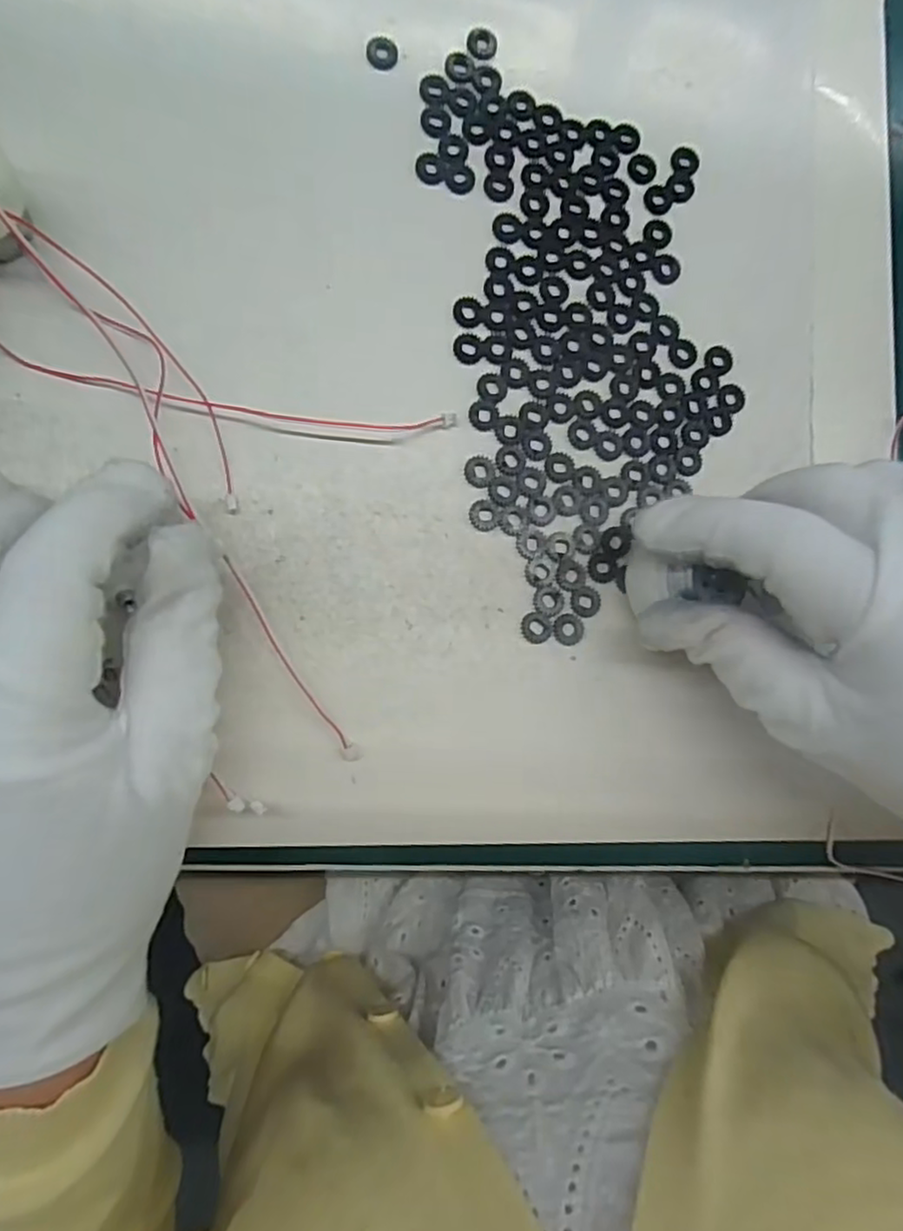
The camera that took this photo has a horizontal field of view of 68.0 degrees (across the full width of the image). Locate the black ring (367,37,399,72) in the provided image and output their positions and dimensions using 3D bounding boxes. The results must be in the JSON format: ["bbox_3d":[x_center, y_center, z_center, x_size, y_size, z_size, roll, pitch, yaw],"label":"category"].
[{"bbox_3d":[-0.024,-0.194,0.231,0.011,0.004,0.011,1,86,-9],"label":"black ring"}]

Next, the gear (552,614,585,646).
[{"bbox_3d":[0.040,0.005,0.226,0.011,0.004,0.011,1,86,-9],"label":"gear"}]

